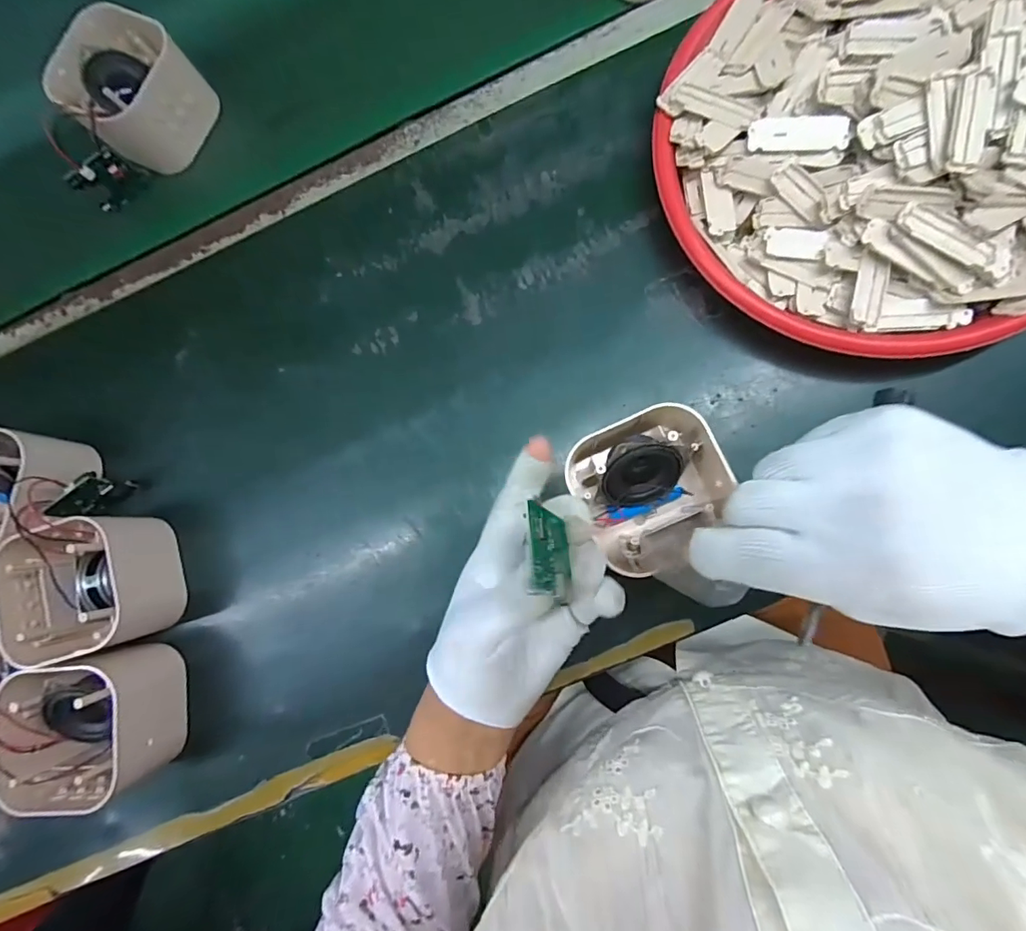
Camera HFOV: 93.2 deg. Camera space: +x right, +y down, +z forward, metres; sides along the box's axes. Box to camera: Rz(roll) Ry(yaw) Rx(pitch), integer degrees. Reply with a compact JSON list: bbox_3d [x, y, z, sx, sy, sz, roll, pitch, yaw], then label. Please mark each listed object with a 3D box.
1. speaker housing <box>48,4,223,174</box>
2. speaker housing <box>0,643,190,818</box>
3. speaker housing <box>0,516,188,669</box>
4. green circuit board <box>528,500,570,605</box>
[{"bbox_3d":[-0.305,-0.302,0.392,0.083,0.056,0.092,33,88,9],"label":"speaker housing"},{"bbox_3d":[-0.288,0.180,0.337,0.088,0.066,0.099,-7,83,6],"label":"speaker housing"},{"bbox_3d":[-0.295,0.085,0.346,0.095,0.065,0.090,-12,82,5],"label":"speaker housing"},{"bbox_3d":[0.019,0.040,0.234,0.007,0.032,0.043,-19,55,28],"label":"green circuit board"}]

